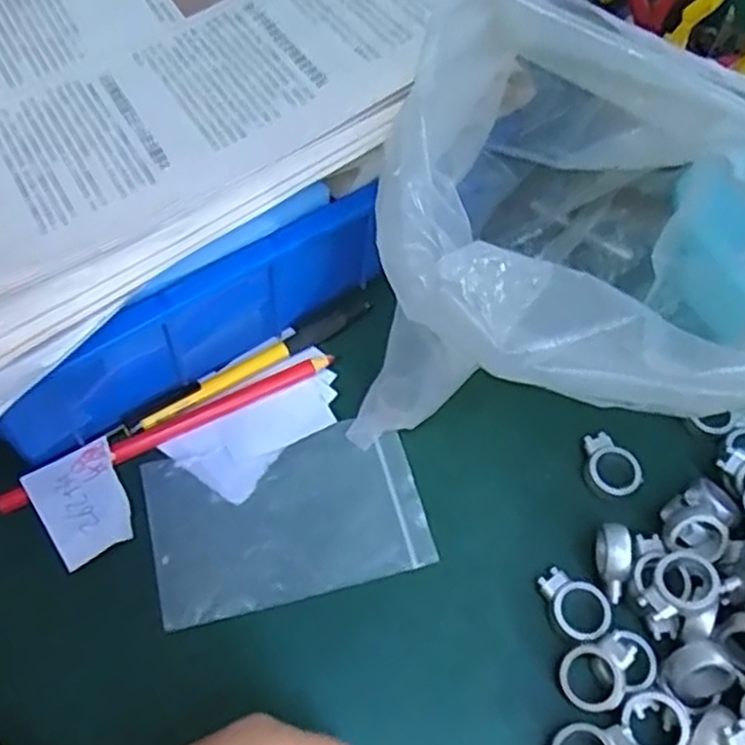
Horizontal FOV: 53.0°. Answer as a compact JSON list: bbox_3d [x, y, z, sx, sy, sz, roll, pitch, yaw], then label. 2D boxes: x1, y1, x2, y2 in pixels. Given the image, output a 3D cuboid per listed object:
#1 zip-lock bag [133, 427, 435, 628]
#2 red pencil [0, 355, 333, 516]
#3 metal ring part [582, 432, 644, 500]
[{"bbox_3d":[-0.039,0.067,0.349,0.122,0.007,0.075,-12,64,-11],"label":"zip-lock bag"},{"bbox_3d":[-0.096,0.027,0.363,0.167,0.009,0.009,-25,64,-18],"label":"red pencil"},{"bbox_3d":[0.115,0.046,0.366,0.028,0.005,0.033,-28,65,-19],"label":"metal ring part"}]

